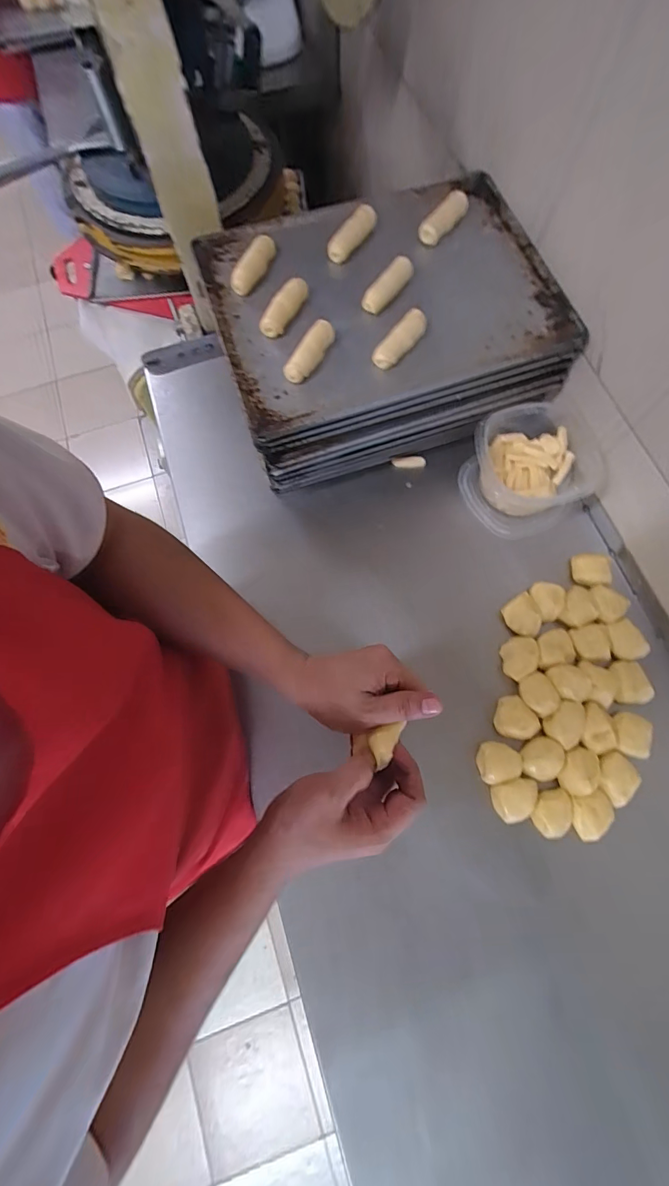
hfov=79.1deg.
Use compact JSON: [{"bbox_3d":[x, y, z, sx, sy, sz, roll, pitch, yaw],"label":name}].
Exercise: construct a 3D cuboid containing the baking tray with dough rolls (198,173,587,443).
[{"bbox_3d":[0.064,-0.403,0.551,0.455,0.046,0.342,-18,74,-5],"label":"baking tray with dough rolls"}]

